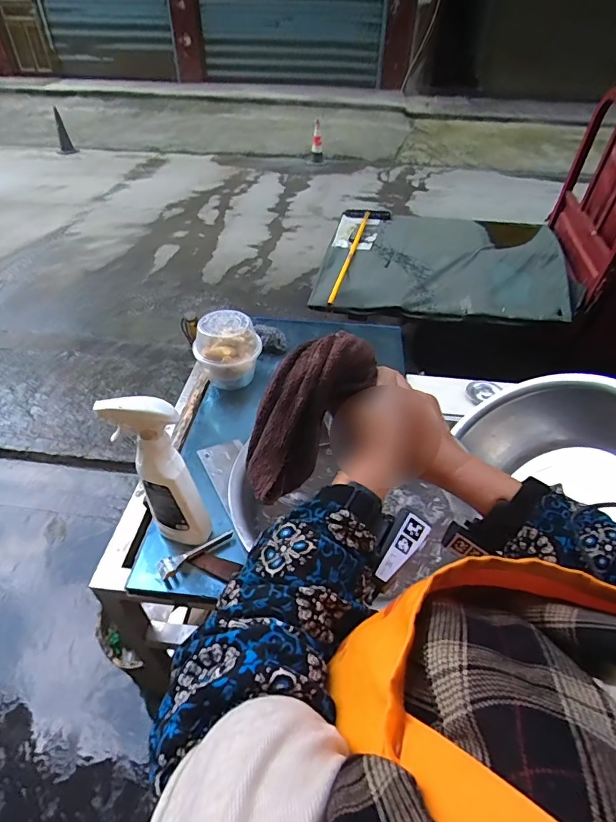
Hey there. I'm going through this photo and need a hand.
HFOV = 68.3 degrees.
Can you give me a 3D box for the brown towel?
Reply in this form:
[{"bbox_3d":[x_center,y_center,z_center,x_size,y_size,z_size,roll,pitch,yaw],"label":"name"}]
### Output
[{"bbox_3d":[-0.007,-0.002,0.433,0.066,0.060,0.171,31,89,32],"label":"brown towel"}]

